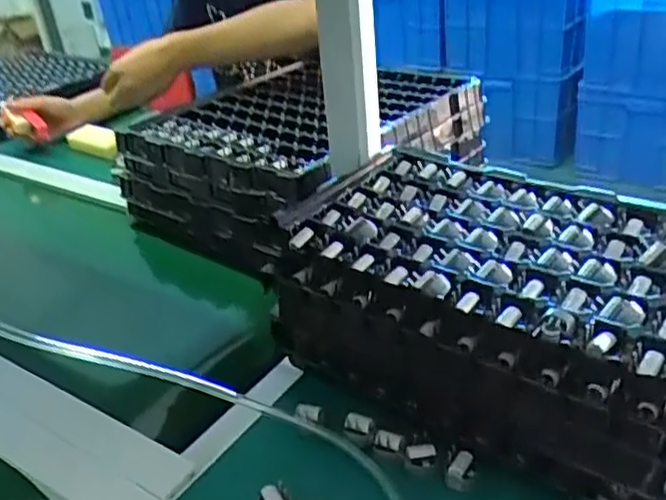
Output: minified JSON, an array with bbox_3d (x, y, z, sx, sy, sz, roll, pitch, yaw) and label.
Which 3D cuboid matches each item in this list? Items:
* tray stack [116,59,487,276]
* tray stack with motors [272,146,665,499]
[{"bbox_3d":[-0.041,-0.158,1.018,0.403,0.134,0.425,17,38,34],"label":"tray stack"},{"bbox_3d":[0.141,0.050,0.584,0.356,0.143,0.195,20,40,37],"label":"tray stack with motors"}]

